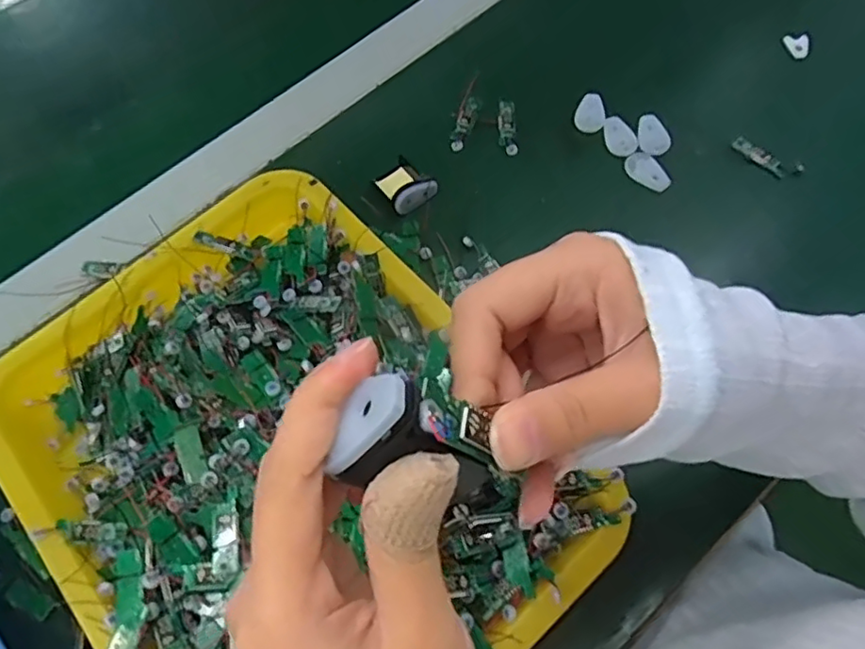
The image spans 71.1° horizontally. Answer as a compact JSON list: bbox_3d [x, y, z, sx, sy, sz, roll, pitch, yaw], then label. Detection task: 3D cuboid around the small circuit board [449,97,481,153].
[{"bbox_3d":[0.025,-0.156,0.468,0.014,0.004,0.051,18,68,11],"label":"small circuit board"}]

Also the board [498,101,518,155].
[{"bbox_3d":[0.057,-0.152,0.466,0.013,0.004,0.053,-1,66,2],"label":"board"}]

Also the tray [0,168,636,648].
[{"bbox_3d":[-0.088,0.071,0.347,0.256,0.050,0.326,-40,70,-14],"label":"tray"}]

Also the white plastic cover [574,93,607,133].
[{"bbox_3d":[0.121,-0.162,0.464,0.022,0.008,0.032,13,67,9],"label":"white plastic cover"}]

